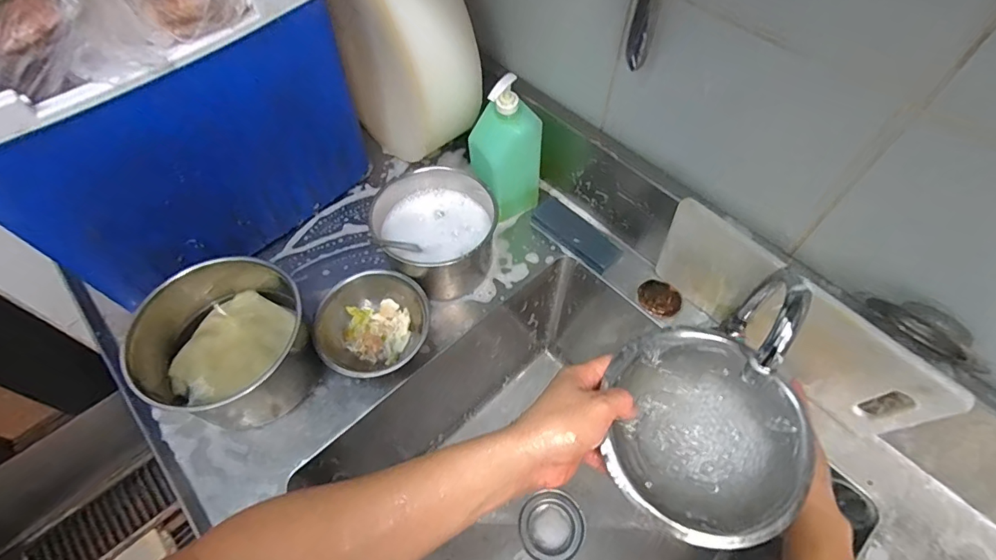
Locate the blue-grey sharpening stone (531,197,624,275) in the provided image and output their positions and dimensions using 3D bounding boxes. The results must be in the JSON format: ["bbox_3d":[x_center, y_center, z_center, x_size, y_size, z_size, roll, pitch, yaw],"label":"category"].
[{"bbox_3d":[0.124,-0.073,0.757,0.055,0.020,0.152,-37,66,-23],"label":"blue-grey sharpening stone"}]

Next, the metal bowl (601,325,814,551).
[{"bbox_3d":[0.171,0.120,0.391,0.157,0.046,0.165,8,57,3],"label":"metal bowl"}]

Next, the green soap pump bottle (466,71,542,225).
[{"bbox_3d":[0.010,-0.193,0.719,0.096,0.231,0.085,-31,64,-20],"label":"green soap pump bottle"}]

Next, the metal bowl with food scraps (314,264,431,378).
[{"bbox_3d":[-0.168,0.065,0.649,0.143,0.076,0.144,1,57,-2],"label":"metal bowl with food scraps"}]

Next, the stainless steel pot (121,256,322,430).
[{"bbox_3d":[-0.343,0.087,0.609,0.196,0.131,0.199,1,57,-2],"label":"stainless steel pot"}]

